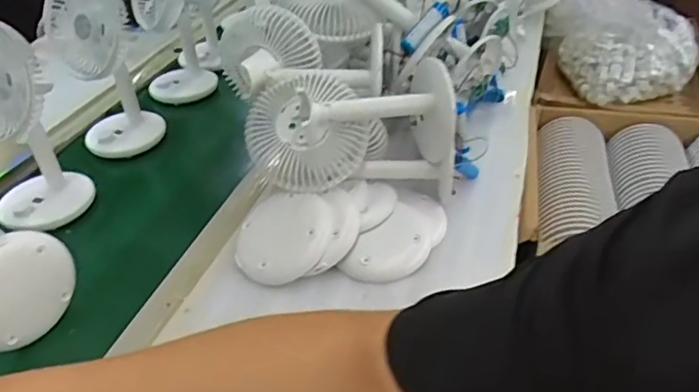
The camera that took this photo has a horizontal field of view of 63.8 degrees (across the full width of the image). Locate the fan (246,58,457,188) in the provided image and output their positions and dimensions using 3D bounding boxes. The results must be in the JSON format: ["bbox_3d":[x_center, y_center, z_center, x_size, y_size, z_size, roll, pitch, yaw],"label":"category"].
[{"bbox_3d":[-0.003,-0.082,0.590,0.204,0.102,0.092,-5,39,-4],"label":"fan"}]

